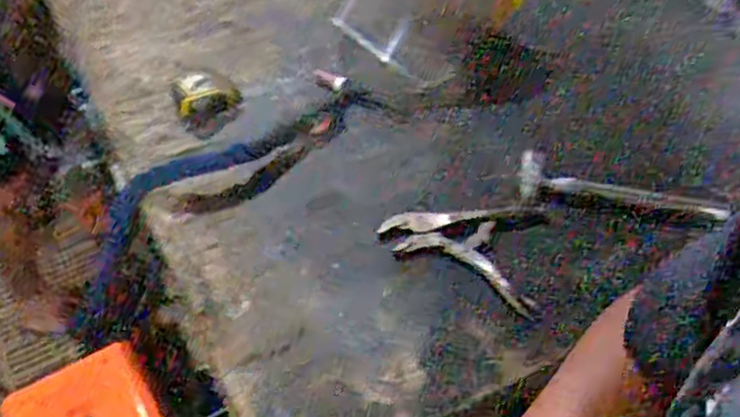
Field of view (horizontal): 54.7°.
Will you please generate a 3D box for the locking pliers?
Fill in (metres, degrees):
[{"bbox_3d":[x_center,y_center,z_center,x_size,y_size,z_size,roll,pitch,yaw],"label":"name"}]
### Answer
[{"bbox_3d":[0.139,0.028,0.933,0.215,0.024,0.171,25,54,18],"label":"locking pliers"}]

